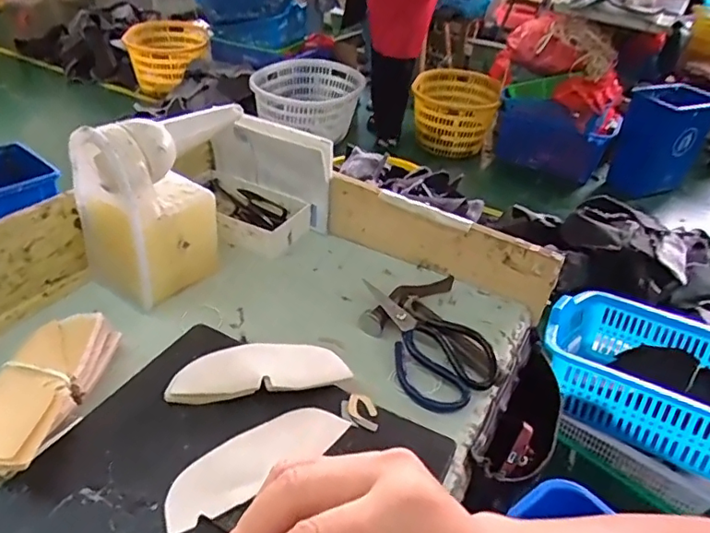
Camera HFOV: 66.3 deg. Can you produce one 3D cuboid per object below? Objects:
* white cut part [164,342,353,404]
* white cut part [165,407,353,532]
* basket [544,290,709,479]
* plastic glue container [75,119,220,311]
[{"bbox_3d":[-0.091,0.101,0.522,0.163,0.020,0.055,-3,37,-14],"label":"white cut part"},{"bbox_3d":[-0.082,0.161,0.456,0.161,0.008,0.052,-24,46,-35],"label":"white cut part"},{"bbox_3d":[0.705,0.257,1.233,0.547,0.211,0.387,26,40,25],"label":"basket"},{"bbox_3d":[-0.239,-0.072,0.639,0.118,0.200,0.117,27,40,25],"label":"plastic glue container"}]

